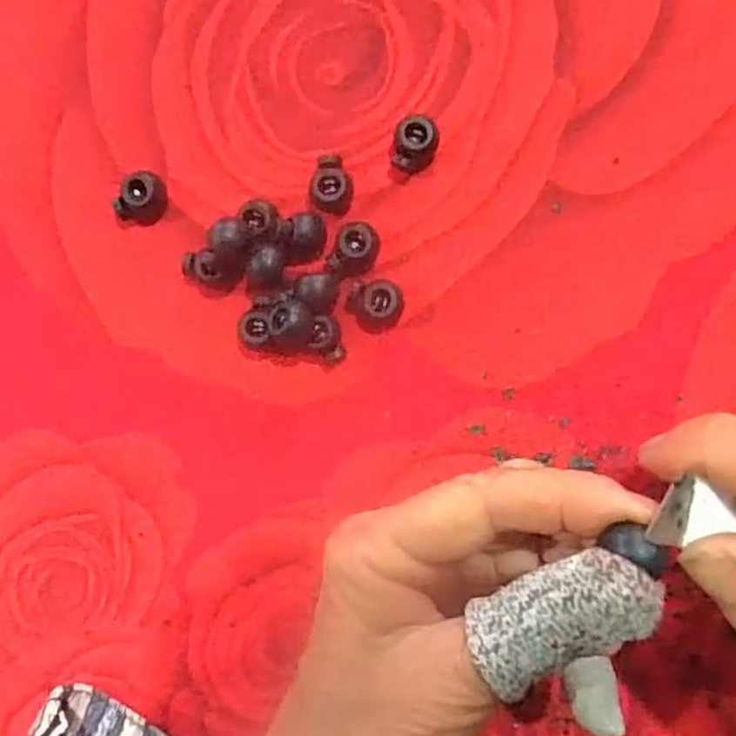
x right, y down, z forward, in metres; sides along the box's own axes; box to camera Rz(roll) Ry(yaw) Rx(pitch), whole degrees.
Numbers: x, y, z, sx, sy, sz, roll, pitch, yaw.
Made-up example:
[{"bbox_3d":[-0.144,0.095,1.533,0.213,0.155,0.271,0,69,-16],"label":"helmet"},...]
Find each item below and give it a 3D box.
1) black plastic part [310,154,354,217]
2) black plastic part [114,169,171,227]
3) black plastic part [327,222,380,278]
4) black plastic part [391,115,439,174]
[{"bbox_3d":[-0.012,-0.065,0.248,0.013,0.011,0.020,6,89,6],"label":"black plastic part"},{"bbox_3d":[-0.082,-0.061,0.253,0.014,0.011,0.019,34,92,6],"label":"black plastic part"},{"bbox_3d":[-0.005,-0.041,0.246,0.014,0.009,0.020,25,91,6],"label":"black plastic part"},{"bbox_3d":[0.017,-0.078,0.245,0.015,0.012,0.017,4,89,6],"label":"black plastic part"}]

